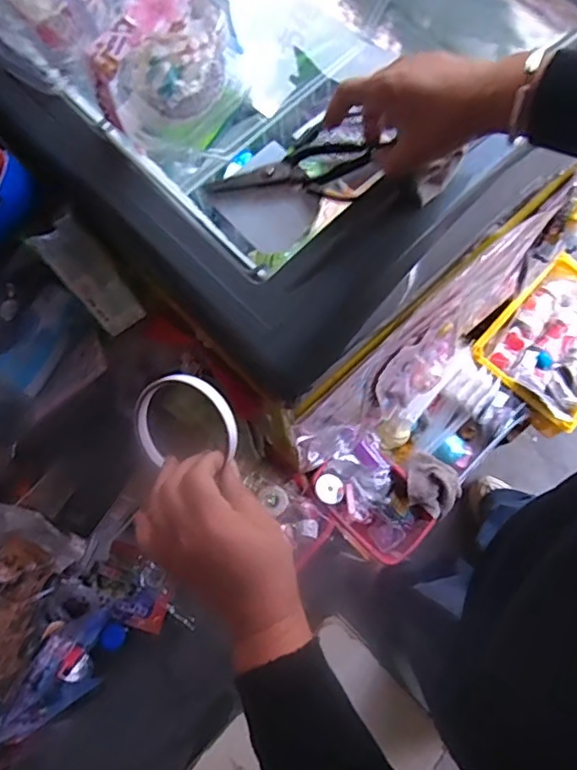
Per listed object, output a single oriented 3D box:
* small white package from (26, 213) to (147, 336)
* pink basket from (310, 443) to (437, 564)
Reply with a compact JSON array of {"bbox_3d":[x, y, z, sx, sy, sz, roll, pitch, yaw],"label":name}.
[{"bbox_3d":[-0.203,-0.110,0.582,0.049,0.125,0.019,-40,36,-8],"label":"small white package"},{"bbox_3d":[0.151,0.207,1.014,0.213,0.079,0.145,42,80,11],"label":"pink basket"}]

